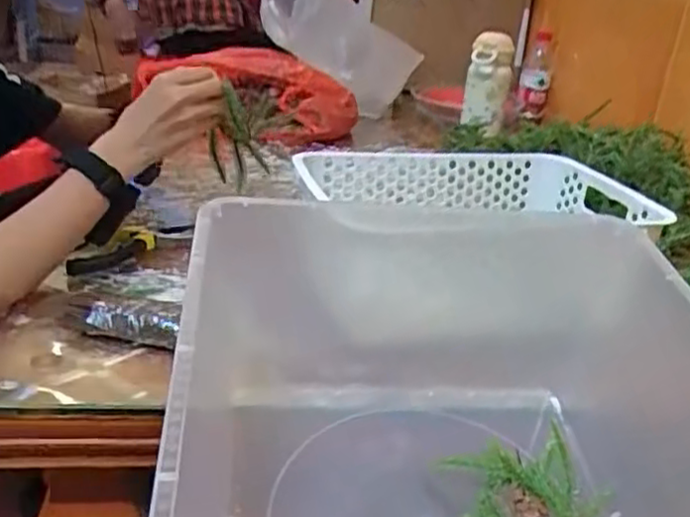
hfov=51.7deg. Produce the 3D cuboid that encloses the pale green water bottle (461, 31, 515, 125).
[{"bbox_3d":[0.257,-0.320,1.276,0.078,0.151,0.086,10,24,10],"label":"pale green water bottle"}]

